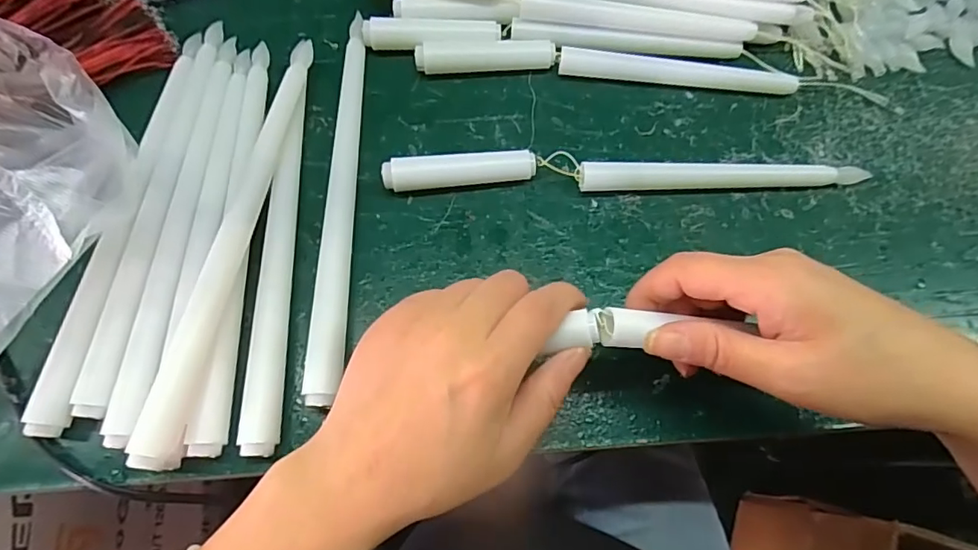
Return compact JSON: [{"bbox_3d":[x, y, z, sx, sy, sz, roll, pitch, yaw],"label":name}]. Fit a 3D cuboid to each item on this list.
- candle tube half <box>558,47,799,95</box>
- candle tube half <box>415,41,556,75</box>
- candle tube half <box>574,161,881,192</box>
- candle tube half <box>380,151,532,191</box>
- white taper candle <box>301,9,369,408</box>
[{"bbox_3d":[0.118,-0.132,0.336,0.146,0.013,0.020,6,71,1],"label":"candle tube half"},{"bbox_3d":[-0.002,-0.139,0.336,0.086,0.018,0.017,-3,71,-2],"label":"candle tube half"},{"bbox_3d":[0.137,-0.060,0.313,0.165,0.015,0.017,-2,71,-1],"label":"candle tube half"},{"bbox_3d":[-0.017,-0.060,0.311,0.087,0.021,0.016,-6,71,-3],"label":"candle tube half"},{"bbox_3d":[-0.084,-0.047,0.308,0.017,0.019,0.235,1,71,0],"label":"white taper candle"}]

